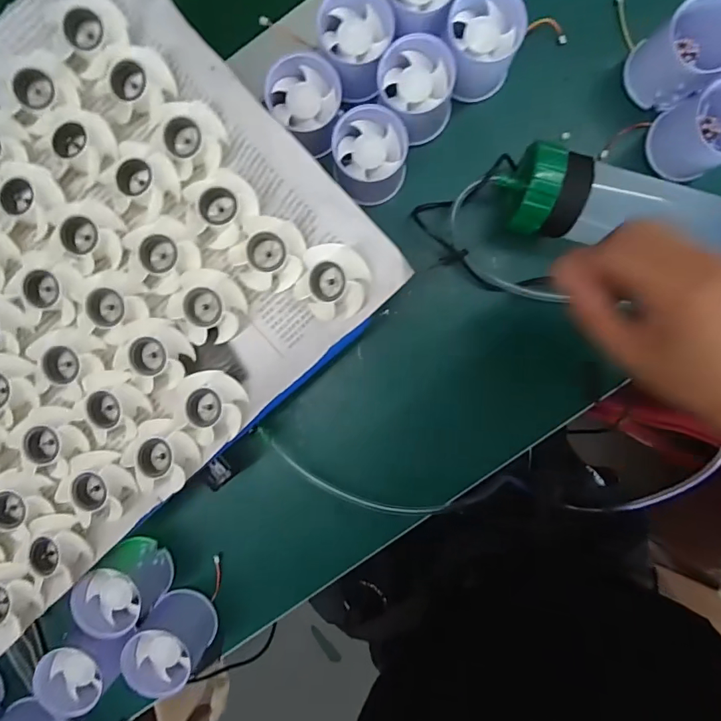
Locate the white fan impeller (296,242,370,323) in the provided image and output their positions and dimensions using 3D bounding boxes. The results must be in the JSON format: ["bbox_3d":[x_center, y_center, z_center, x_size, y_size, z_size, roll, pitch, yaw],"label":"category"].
[{"bbox_3d":[-0.016,-0.046,0.270,0.039,0.010,0.043,20,93,1],"label":"white fan impeller"}]

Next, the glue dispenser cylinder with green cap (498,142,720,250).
[{"bbox_3d":[0.207,-0.099,0.333,0.214,0.058,0.061,16,92,1],"label":"glue dispenser cylinder with green cap"}]

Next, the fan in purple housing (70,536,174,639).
[{"bbox_3d":[-0.184,0.177,0.362,0.054,0.042,0.056,0,92,2],"label":"fan in purple housing"}]

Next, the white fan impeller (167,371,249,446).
[{"bbox_3d":[-0.092,0.029,0.279,0.044,0.015,0.043,0,92,2],"label":"white fan impeller"}]

